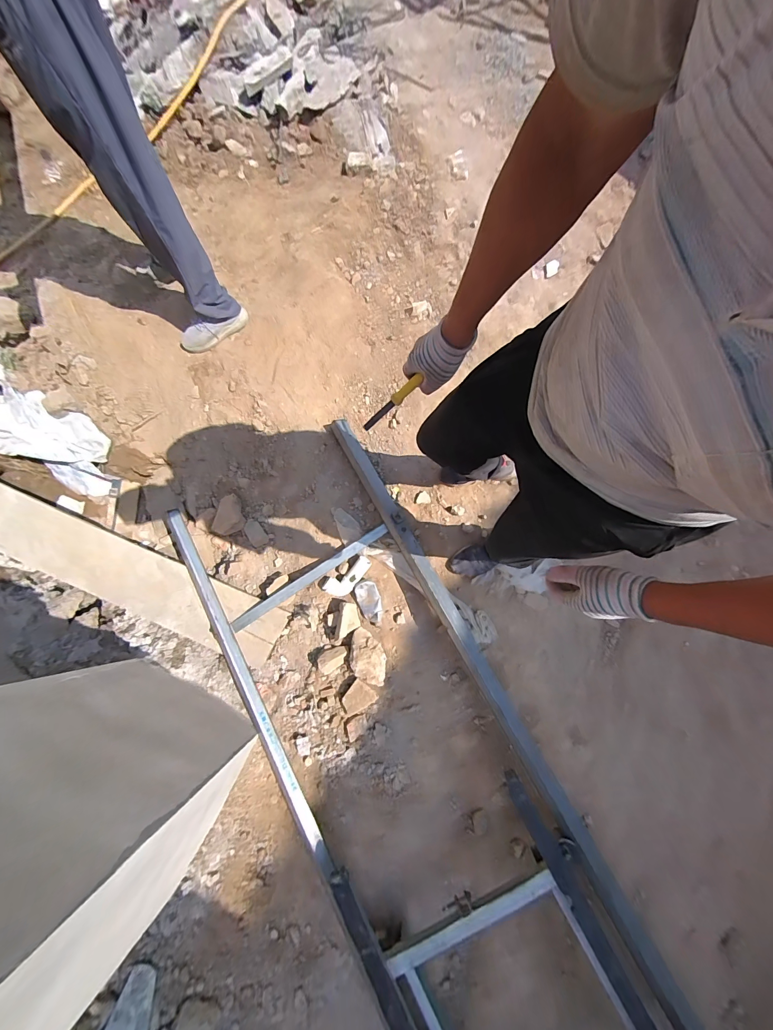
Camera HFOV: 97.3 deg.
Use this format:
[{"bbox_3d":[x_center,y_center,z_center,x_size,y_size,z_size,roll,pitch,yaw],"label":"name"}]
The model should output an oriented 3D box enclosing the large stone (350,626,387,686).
[{"bbox_3d":[-0.062,0.490,1.177,0.123,0.071,0.167,6,75,3],"label":"large stone"}]

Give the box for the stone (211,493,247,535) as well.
[{"bbox_3d":[-0.610,-0.005,1.325,0.112,0.070,0.159,12,76,5],"label":"stone"}]

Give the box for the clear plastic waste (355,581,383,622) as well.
[{"bbox_3d":[-0.062,0.315,1.242,0.081,0.031,0.143,-18,79,-3],"label":"clear plastic waste"}]

